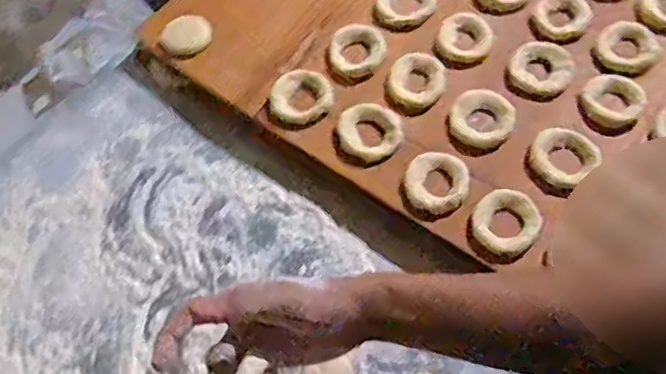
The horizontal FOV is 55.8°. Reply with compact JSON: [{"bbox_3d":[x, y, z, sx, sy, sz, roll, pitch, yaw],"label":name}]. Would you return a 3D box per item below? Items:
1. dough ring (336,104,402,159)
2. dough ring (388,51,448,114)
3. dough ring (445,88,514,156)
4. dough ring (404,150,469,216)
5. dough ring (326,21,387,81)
[{"bbox_3d":[0.037,-0.057,0.640,0.065,0.011,0.058,11,62,9],"label":"dough ring"},{"bbox_3d":[0.088,-0.112,0.667,0.058,0.015,0.066,20,63,13],"label":"dough ring"},{"bbox_3d":[0.149,-0.067,0.637,0.064,0.018,0.070,7,61,7],"label":"dough ring"},{"bbox_3d":[0.100,-0.005,0.608,0.060,0.019,0.061,-1,60,2],"label":"dough ring"},{"bbox_3d":[0.026,-0.152,0.699,0.061,0.019,0.063,-1,60,2],"label":"dough ring"}]

